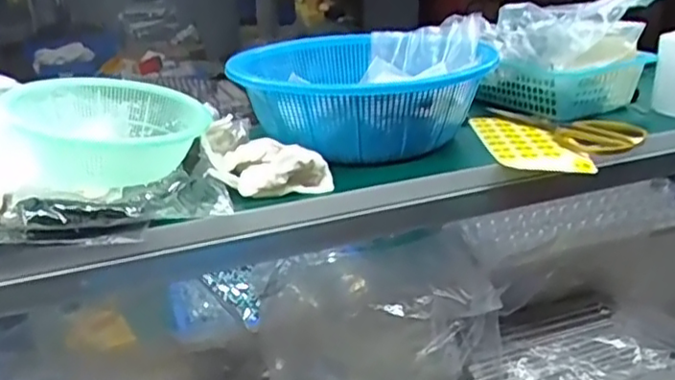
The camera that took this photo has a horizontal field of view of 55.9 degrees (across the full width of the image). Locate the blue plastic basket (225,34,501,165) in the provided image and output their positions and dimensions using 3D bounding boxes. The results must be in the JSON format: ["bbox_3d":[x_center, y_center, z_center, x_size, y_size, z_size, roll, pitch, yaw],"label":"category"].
[{"bbox_3d":[0.030,-0.106,0.692,0.247,0.084,0.264,4,23,17],"label":"blue plastic basket"}]

